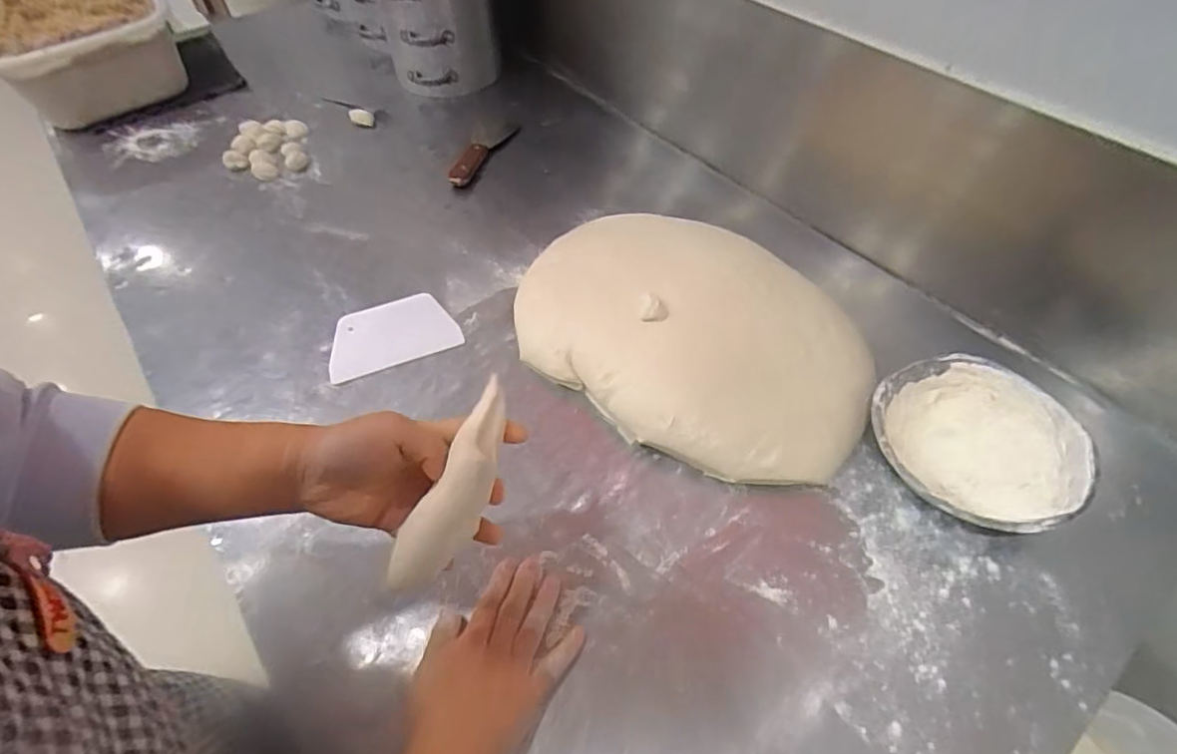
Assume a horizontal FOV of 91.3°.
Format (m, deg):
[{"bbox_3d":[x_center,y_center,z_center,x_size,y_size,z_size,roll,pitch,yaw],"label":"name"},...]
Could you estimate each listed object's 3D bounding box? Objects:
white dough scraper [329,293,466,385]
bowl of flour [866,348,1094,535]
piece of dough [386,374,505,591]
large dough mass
[{"bbox_3d":[-0.229,-0.049,0.667,0.143,0.006,0.095,-21,54,-12],"label":"white dough scraper"},{"bbox_3d":[0.361,0.063,0.542,0.169,0.059,0.173,-1,52,2],"label":"bowl of flour"},{"bbox_3d":[-0.085,0.073,0.390,0.042,0.027,0.147,19,74,16],"label":"piece of dough"},{"bbox_3d":[0.117,-0.072,0.638,0.399,0.057,0.310,35,61,25],"label":"large dough mass"}]

